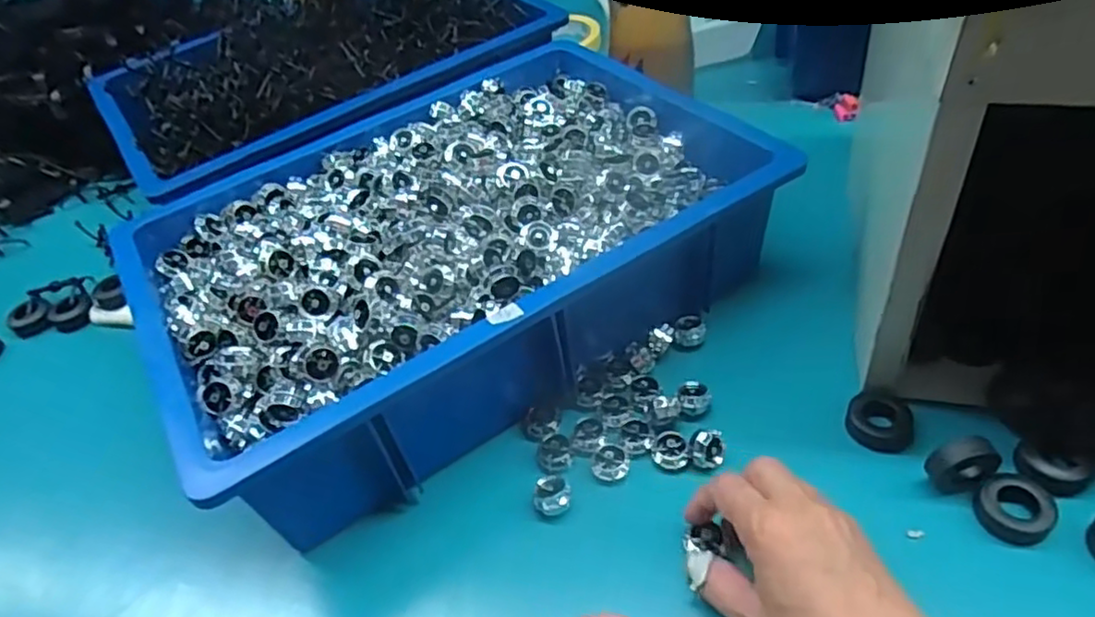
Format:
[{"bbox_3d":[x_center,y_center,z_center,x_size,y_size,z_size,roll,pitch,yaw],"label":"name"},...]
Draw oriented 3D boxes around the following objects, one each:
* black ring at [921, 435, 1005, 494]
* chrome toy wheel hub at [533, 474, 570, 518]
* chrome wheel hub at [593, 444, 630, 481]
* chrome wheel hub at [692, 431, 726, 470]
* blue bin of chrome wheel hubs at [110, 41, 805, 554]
[{"bbox_3d":[0.242,0.092,0.395,0.036,0.034,0.017,-16,46,-4],"label":"black ring"},{"bbox_3d":[0.003,0.116,0.422,0.022,0.009,0.024,-6,46,6],"label":"chrome toy wheel hub"},{"bbox_3d":[0.041,0.100,0.436,0.023,0.009,0.023,-6,46,6],"label":"chrome wheel hub"},{"bbox_3d":[0.102,0.090,0.430,0.020,0.019,0.025,7,49,18],"label":"chrome wheel hub"},{"bbox_3d":[-0.070,-0.063,0.544,0.455,0.113,0.322,-32,49,-18],"label":"blue bin of chrome wheel hubs"}]

